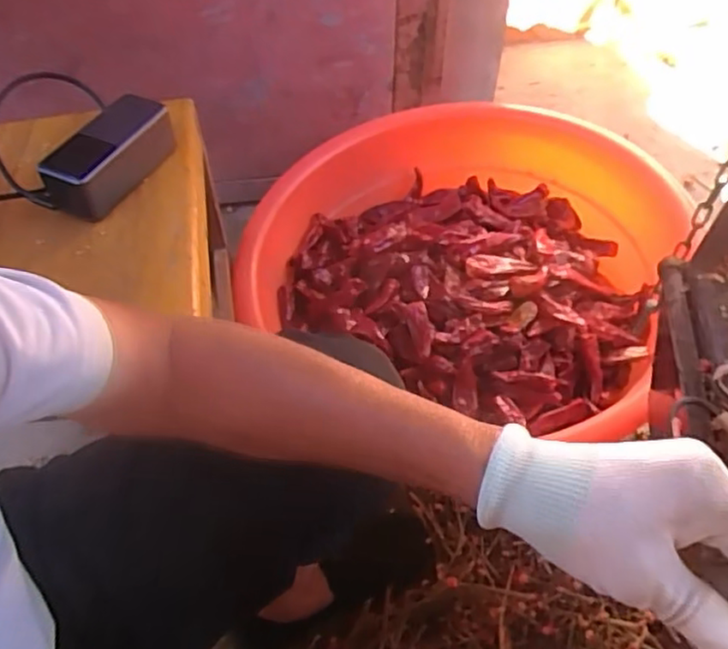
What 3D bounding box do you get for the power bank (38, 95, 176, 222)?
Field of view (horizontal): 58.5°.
[{"bbox_3d":[-0.232,-0.154,0.595,0.055,0.049,0.123,22,57,16],"label":"power bank"}]

